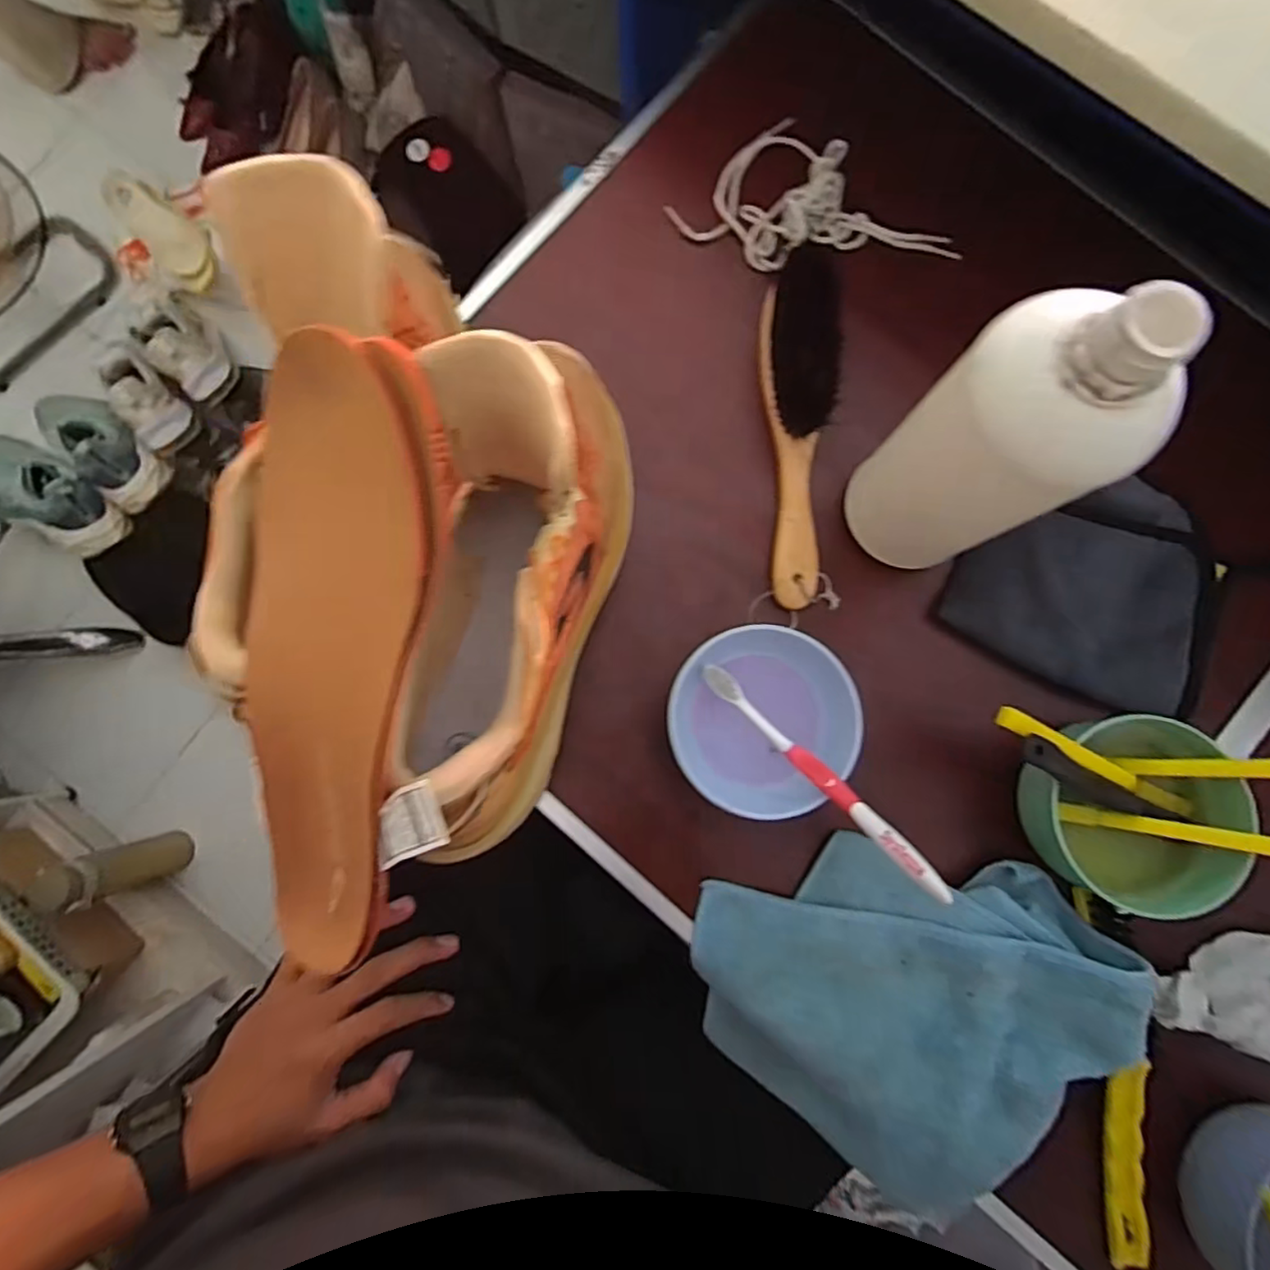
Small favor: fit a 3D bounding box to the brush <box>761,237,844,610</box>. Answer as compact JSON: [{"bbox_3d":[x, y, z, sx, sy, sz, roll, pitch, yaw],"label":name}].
[{"bbox_3d":[0.113,-0.133,0.438,0.049,0.034,0.225,0,85,1],"label":"brush"}]

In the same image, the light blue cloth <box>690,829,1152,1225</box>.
[{"bbox_3d":[0.164,0.240,0.395,0.225,0.075,0.209,10,85,1],"label":"light blue cloth"}]

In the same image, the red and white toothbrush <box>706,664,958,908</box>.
[{"bbox_3d":[0.107,0.081,0.376,0.013,0.016,0.179,-44,63,-3],"label":"red and white toothbrush"}]

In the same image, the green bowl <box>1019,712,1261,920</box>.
[{"bbox_3d":[0.302,0.108,0.404,0.117,0.080,0.111,0,85,1],"label":"green bowl"}]

